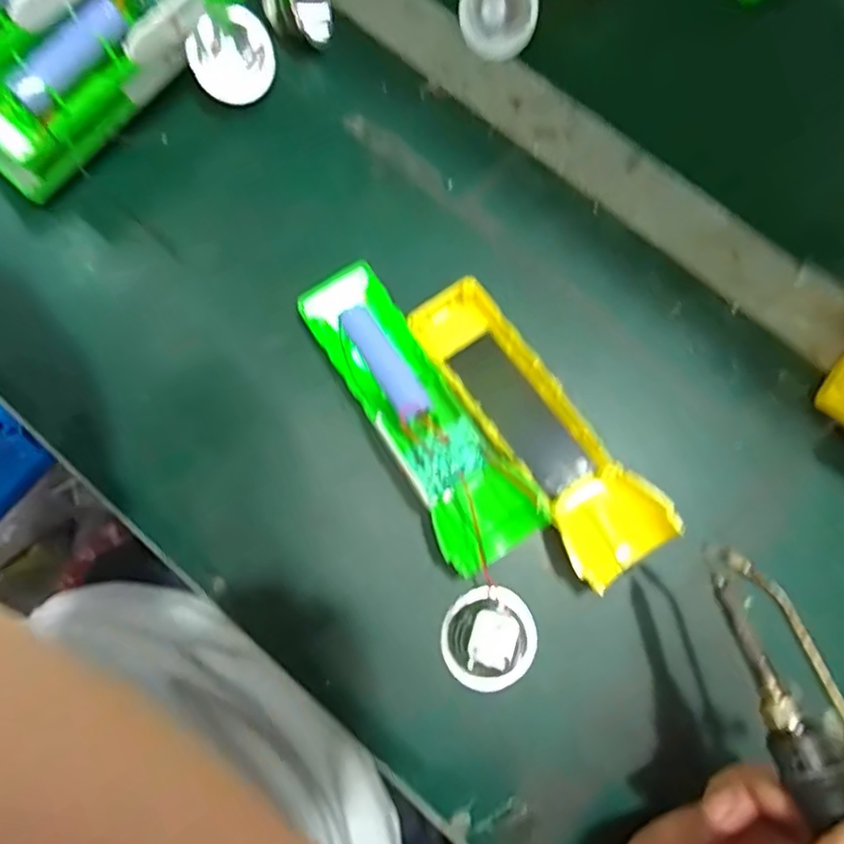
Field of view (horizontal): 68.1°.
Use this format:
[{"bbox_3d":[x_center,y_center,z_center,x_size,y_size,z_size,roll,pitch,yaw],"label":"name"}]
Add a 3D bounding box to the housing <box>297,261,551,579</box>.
[{"bbox_3d":[-0.004,-0.005,0.318,0.047,0.033,0.163,-33,80,-5],"label":"housing"}]

